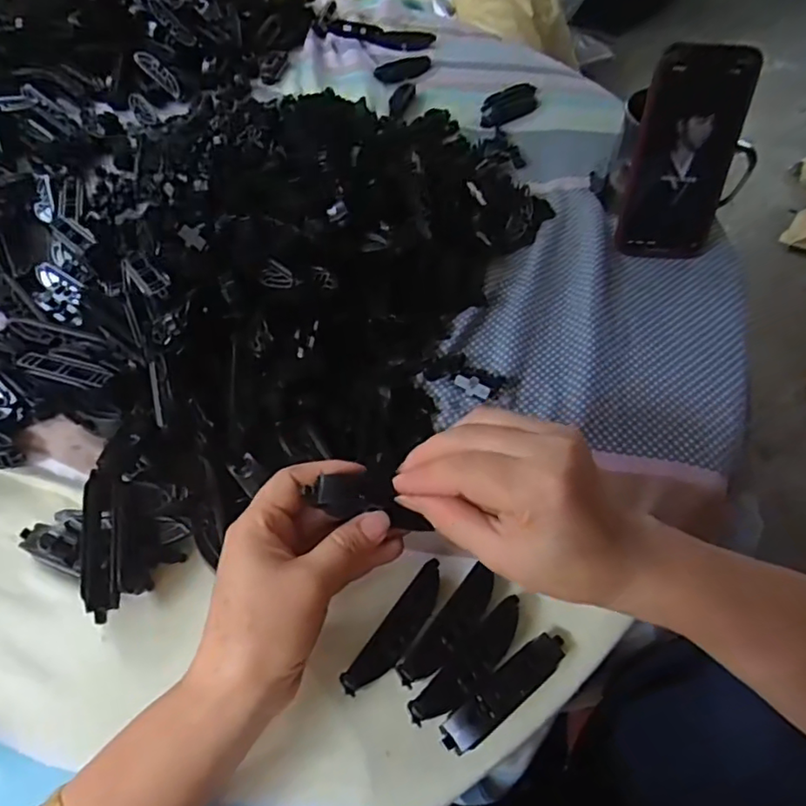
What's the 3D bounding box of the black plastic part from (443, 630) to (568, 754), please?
[{"bbox_3d":[0.053,0.143,0.298,0.080,0.015,0.018,-32,61,-24],"label":"black plastic part"}]

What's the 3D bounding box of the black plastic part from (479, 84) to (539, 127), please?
[{"bbox_3d":[0.123,-0.341,0.670,0.097,0.022,0.037,-38,63,-27],"label":"black plastic part"}]

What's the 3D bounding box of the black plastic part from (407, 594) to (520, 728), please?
[{"bbox_3d":[0.036,0.134,0.305,0.078,0.012,0.020,-38,63,-27],"label":"black plastic part"}]

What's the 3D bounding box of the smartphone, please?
[{"bbox_3d":[0.223,-0.194,0.472,0.072,0.158,0.011,8,33,8],"label":"smartphone"}]

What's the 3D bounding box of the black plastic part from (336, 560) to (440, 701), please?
[{"bbox_3d":[-0.002,0.121,0.316,0.018,0.014,0.079,32,58,20],"label":"black plastic part"}]

